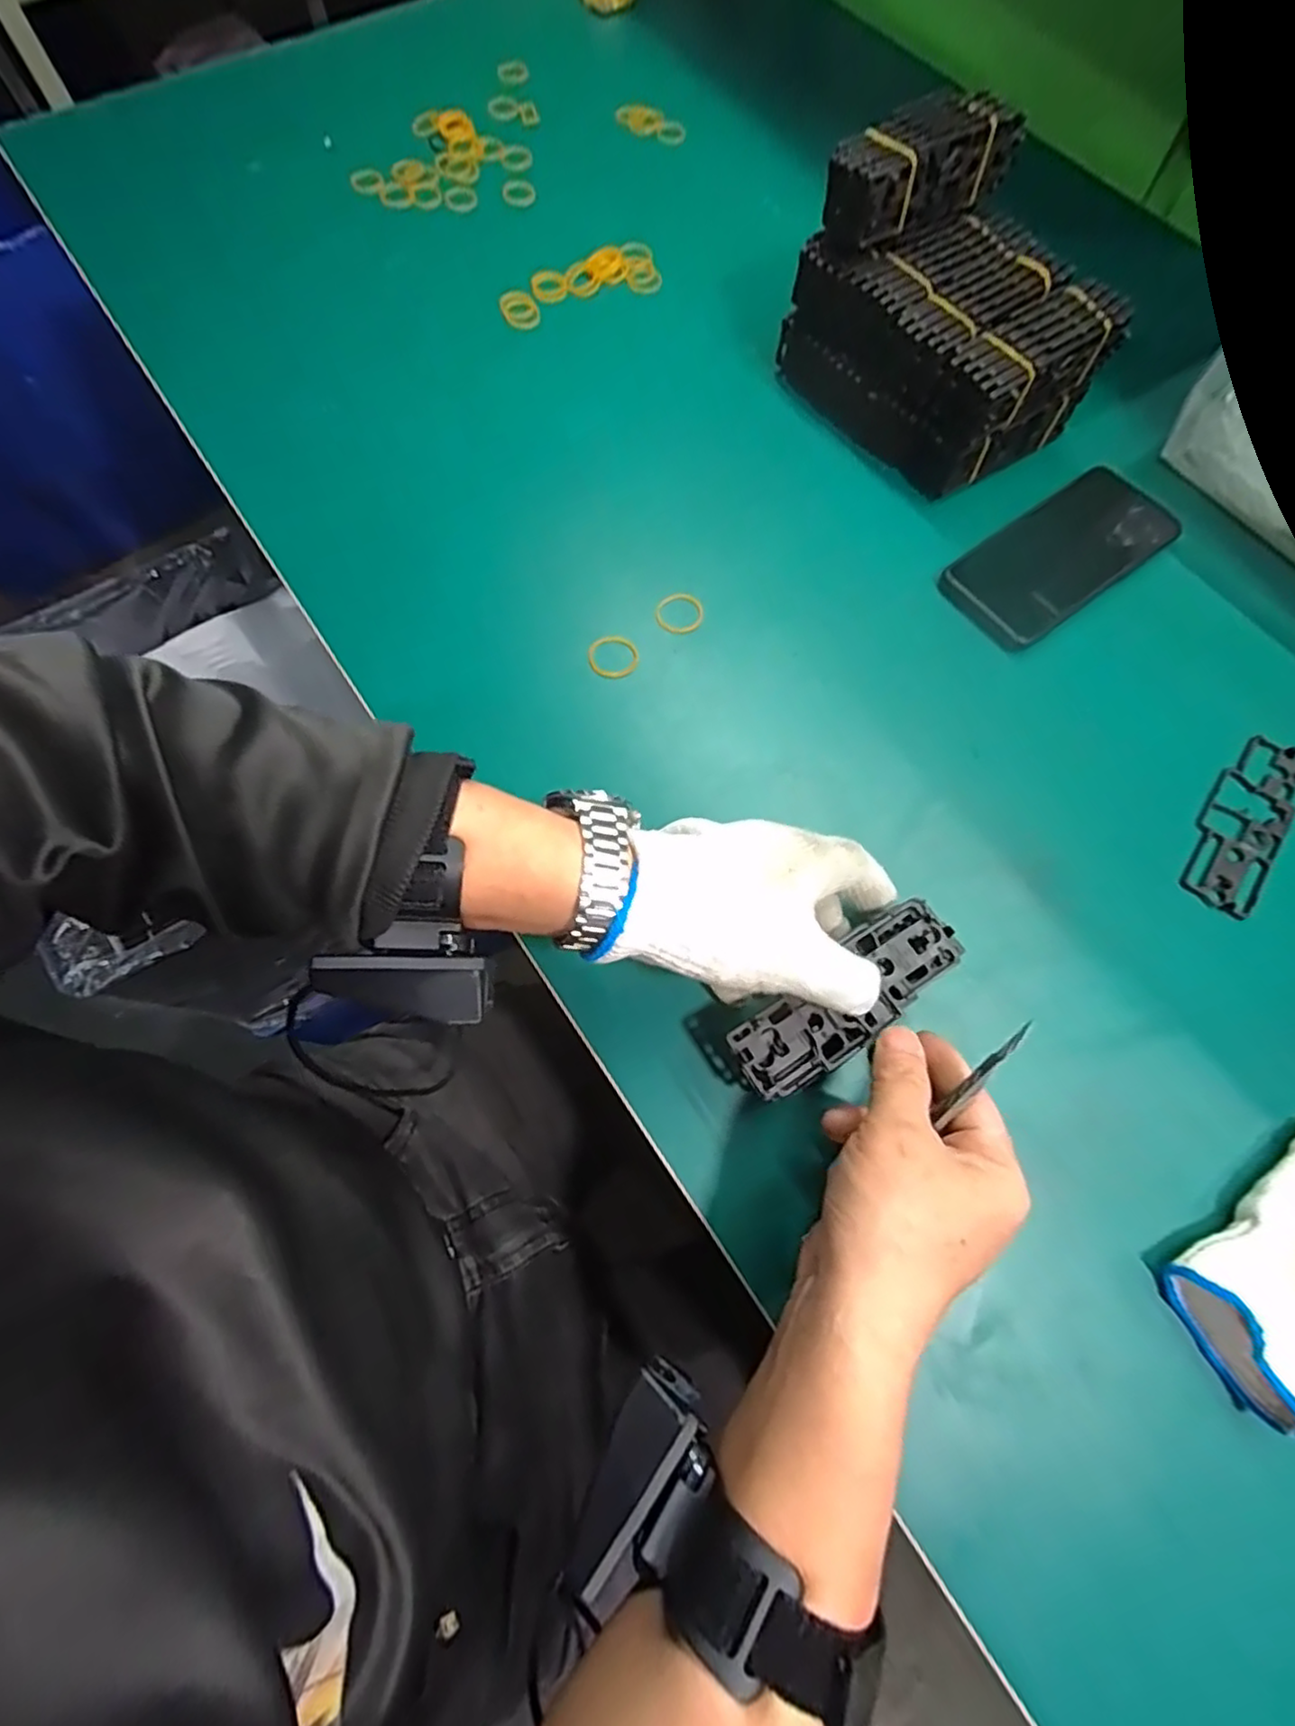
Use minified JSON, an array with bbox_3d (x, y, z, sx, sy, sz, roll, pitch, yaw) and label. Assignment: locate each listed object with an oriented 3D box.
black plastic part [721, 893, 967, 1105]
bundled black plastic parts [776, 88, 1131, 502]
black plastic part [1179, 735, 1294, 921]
[{"bbox_3d":[0.099,0.067,0.338,0.126,0.010,0.043,-35,75,-12],"label":"black plastic part"},{"bbox_3d":[0.206,-0.373,0.461,0.141,0.129,0.178,-31,74,-11],"label":"bundled black plastic parts"},{"bbox_3d":[0.357,-0.024,0.408,0.045,0.007,0.124,37,74,11],"label":"black plastic part"}]

